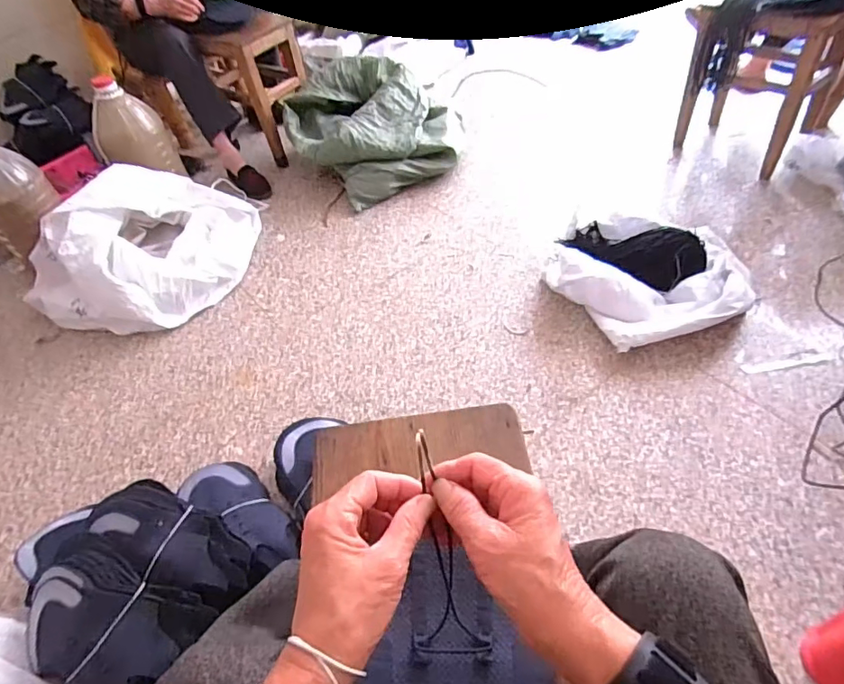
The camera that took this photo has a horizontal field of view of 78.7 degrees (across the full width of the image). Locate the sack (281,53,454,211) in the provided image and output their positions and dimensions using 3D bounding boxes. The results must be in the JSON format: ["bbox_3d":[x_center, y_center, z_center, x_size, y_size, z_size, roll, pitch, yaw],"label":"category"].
[{"bbox_3d":[-0.179,-0.709,1.690,0.488,0.241,0.526,-26,52,-16],"label":"sack"}]

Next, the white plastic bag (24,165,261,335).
[{"bbox_3d":[-0.756,-0.287,1.395,0.500,0.232,0.520,-3,49,4],"label":"white plastic bag"}]

